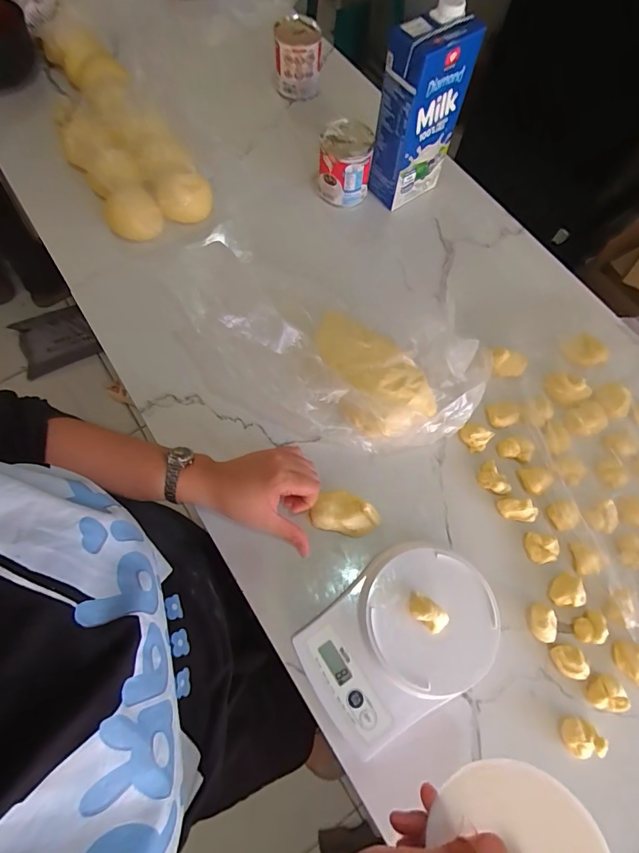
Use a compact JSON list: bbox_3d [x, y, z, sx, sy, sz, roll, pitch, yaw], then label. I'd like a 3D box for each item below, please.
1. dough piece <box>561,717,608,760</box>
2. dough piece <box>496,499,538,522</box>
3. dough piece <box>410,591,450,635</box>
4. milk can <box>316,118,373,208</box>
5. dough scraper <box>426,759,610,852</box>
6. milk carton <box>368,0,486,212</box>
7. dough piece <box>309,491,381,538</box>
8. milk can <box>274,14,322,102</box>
[{"bbox_3d":[0.250,0.297,0.390,0.037,0.020,0.031,30,72,9],"label":"dough piece"},{"bbox_3d":[0.222,0.093,0.462,0.041,0.023,0.021,11,70,2],"label":"dough piece"},{"bbox_3d":[0.100,0.174,0.387,0.039,0.024,0.021,39,74,11],"label":"dough piece"},{"bbox_3d":[0.037,-0.375,0.589,0.070,0.084,0.074,1,70,-2],"label":"milk can"},{"bbox_3d":[0.114,0.241,0.243,0.094,0.007,0.068,-21,34,31],"label":"dough scraper"},{"bbox_3d":[0.123,-0.383,0.514,0.099,0.194,0.052,-31,74,-12],"label":"milk carton"},{"bbox_3d":[0.028,0.093,0.442,0.071,0.024,0.041,11,70,2],"label":"dough piece"},{"bbox_3d":[-0.032,-0.556,0.624,0.071,0.084,0.069,6,70,0],"label":"milk can"}]

